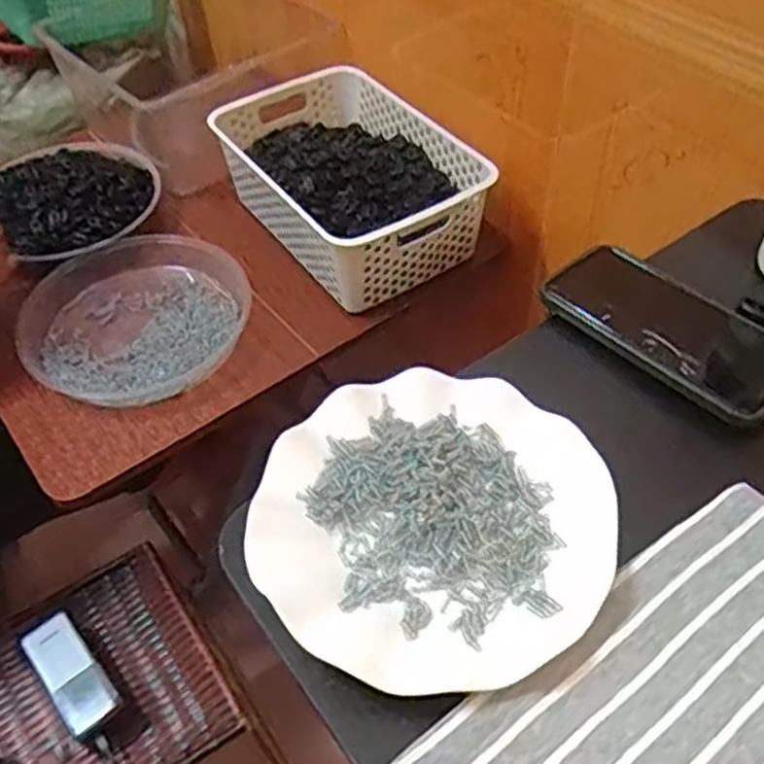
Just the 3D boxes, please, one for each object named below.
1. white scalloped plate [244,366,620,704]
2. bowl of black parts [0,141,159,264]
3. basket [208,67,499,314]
[{"bbox_3d":[0.027,0.073,0.403,0.177,0.022,0.178,-2,50,2],"label":"white scalloped plate"},{"bbox_3d":[-0.377,-0.220,0.920,0.206,0.060,0.198,-2,50,2],"label":"bowl of black parts"},{"bbox_3d":[-0.035,-0.232,0.877,0.207,0.098,0.309,-30,54,-20],"label":"basket"}]

